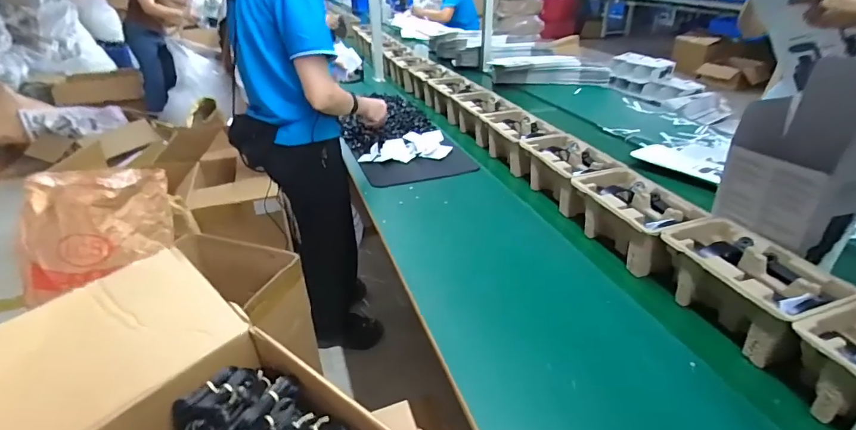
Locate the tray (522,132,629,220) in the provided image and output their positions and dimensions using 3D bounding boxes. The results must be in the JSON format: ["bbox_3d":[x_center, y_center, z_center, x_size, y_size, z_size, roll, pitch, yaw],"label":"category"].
[{"bbox_3d":[0.338,-0.103,1.082,0.151,0.099,0.262,-12,34,-14],"label":"tray"}]

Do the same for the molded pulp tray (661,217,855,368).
[{"bbox_3d":[0.502,0.106,0.723,0.159,0.101,0.248,-11,34,-13],"label":"molded pulp tray"}]

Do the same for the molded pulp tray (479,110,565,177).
[{"bbox_3d":[0.259,-0.209,1.260,0.156,0.095,0.252,-16,35,-21],"label":"molded pulp tray"}]

